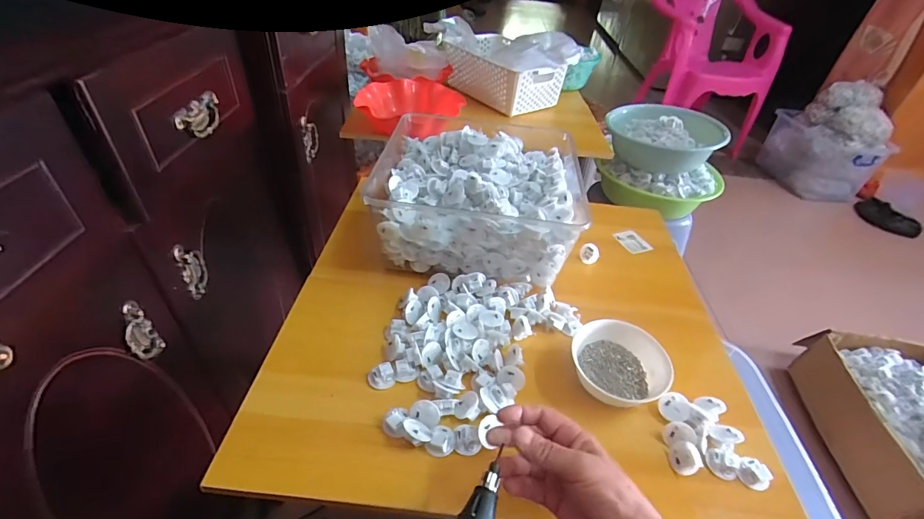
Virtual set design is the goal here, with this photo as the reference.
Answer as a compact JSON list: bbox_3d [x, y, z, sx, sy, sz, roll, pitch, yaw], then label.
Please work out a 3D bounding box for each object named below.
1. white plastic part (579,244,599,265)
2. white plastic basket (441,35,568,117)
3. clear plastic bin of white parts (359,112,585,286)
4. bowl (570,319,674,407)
[{"bbox_3d":[0.220,-0.011,0.730,0.016,0.035,0.034,-5,76,-41],"label":"white plastic part"},{"bbox_3d":[0.102,-0.479,1.114,0.180,0.107,0.280,-25,49,-32],"label":"white plastic basket"},{"bbox_3d":[0.028,-0.121,0.724,0.310,0.126,0.335,10,40,4],"label":"clear plastic bin of white parts"},{"bbox_3d":[0.195,0.136,0.535,0.112,0.054,0.119,4,40,-3],"label":"bowl"}]

